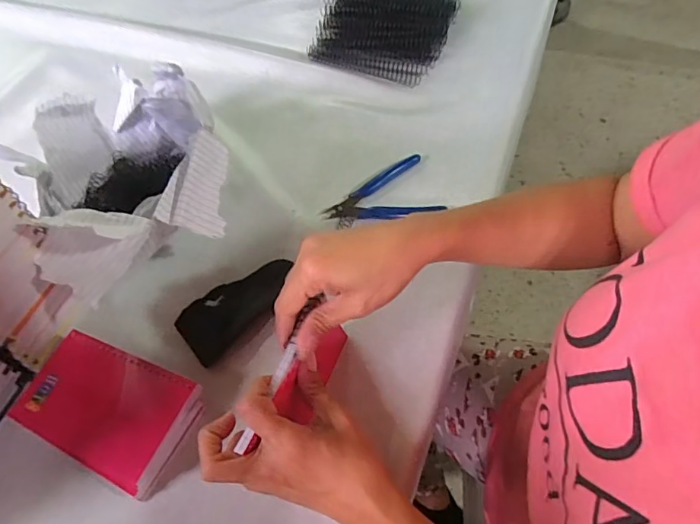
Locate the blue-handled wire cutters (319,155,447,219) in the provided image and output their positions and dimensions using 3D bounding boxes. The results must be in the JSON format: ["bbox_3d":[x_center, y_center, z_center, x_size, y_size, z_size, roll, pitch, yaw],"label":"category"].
[{"bbox_3d":[0.030,-0.070,0.515,0.118,0.010,0.080,-17,58,-6],"label":"blue-handled wire cutters"}]

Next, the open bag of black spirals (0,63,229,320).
[{"bbox_3d":[-0.221,-0.073,0.477,0.198,0.106,0.234,-28,60,-12],"label":"open bag of black spirals"}]

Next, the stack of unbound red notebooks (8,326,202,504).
[{"bbox_3d":[-0.194,0.120,0.397,0.135,0.040,0.088,20,62,16],"label":"stack of unbound red notebooks"}]

